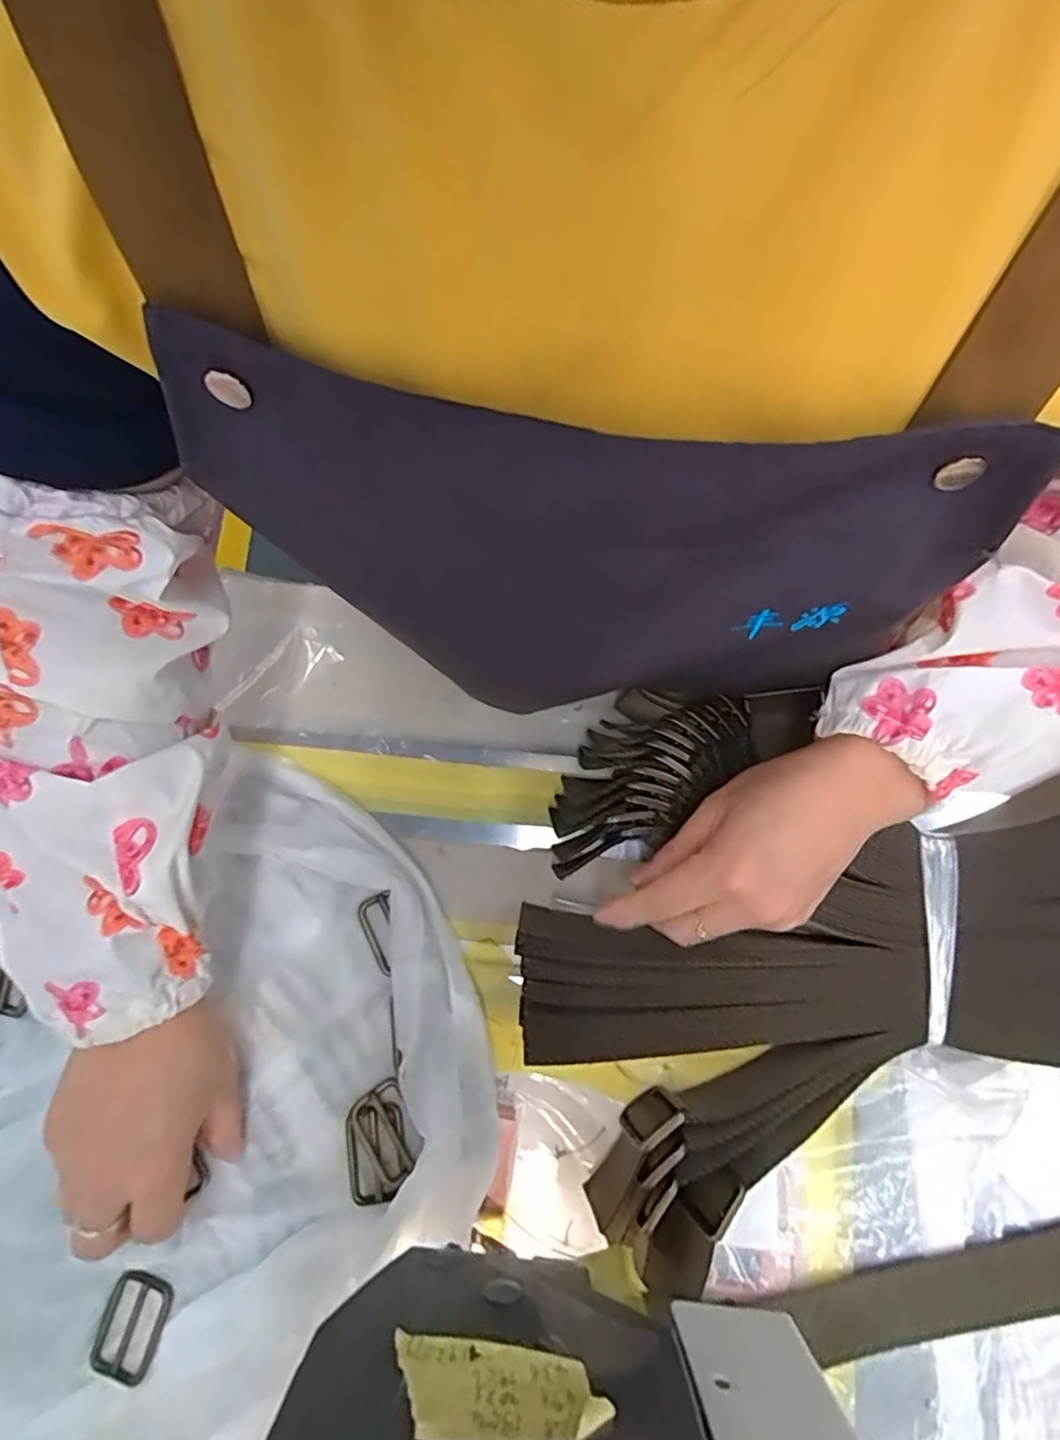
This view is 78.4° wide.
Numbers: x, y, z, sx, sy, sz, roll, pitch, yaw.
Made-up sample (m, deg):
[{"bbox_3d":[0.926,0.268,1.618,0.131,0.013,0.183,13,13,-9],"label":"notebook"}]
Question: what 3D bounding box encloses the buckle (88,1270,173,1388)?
[{"bbox_3d":[-0.195,0.297,0.319,0.030,0.004,0.044,15,79,4],"label":"buckle"}]

